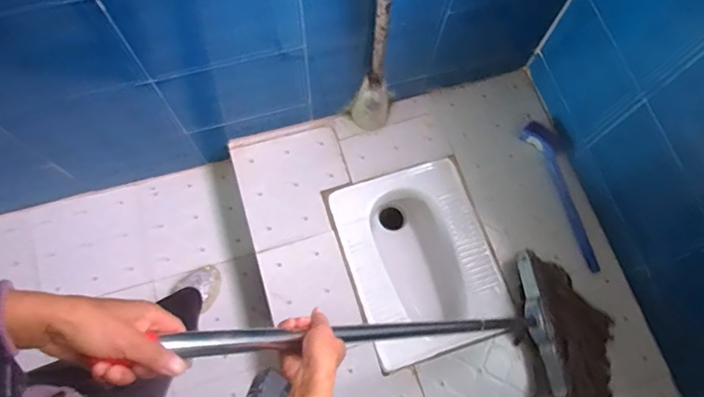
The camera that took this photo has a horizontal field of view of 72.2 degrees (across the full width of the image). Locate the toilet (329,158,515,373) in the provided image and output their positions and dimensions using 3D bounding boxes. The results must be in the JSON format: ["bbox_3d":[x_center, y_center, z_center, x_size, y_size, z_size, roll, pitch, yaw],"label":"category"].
[{"bbox_3d":[0.182,0.191,1.415,0.386,0.228,0.510,-17,74,-7],"label":"toilet"}]

